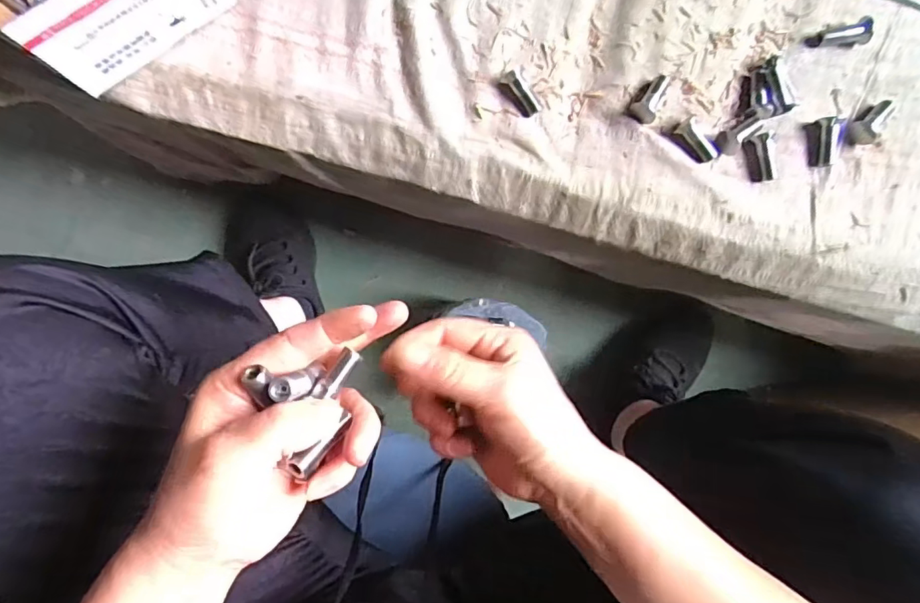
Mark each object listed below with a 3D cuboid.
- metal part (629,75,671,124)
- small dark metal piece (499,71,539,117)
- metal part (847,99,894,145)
[{"bbox_3d":[0.140,-0.150,0.380,0.019,0.012,0.038,28,86,0],"label":"metal part"},{"bbox_3d":[0.044,-0.150,0.378,0.012,0.013,0.033,-42,88,-3],"label":"small dark metal piece"},{"bbox_3d":[0.308,-0.133,0.385,0.042,0.010,0.023,-43,88,-3],"label":"metal part"}]

